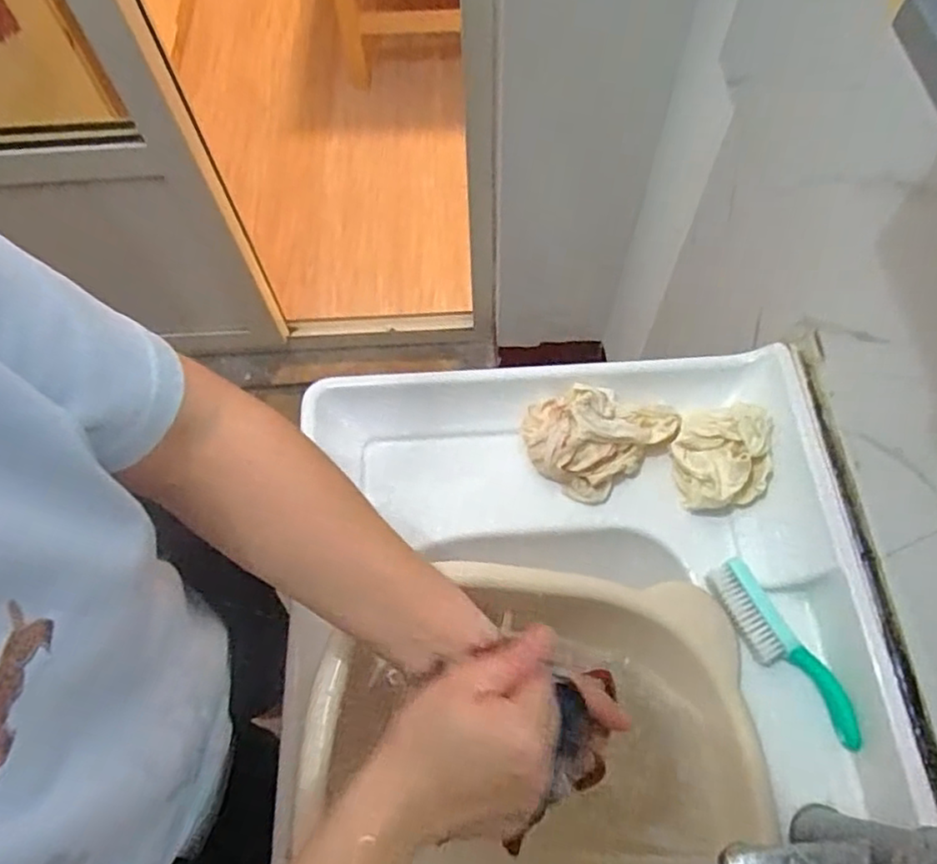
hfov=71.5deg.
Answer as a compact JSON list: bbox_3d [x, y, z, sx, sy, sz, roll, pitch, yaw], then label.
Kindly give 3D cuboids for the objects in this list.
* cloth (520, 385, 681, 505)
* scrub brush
[{"bbox_3d":[0.124,0.011,0.601,0.138,0.072,0.085,-2,63,1],"label":"cloth"},{"bbox_3d":[0.257,0.177,0.527,0.037,0.024,0.158,-32,67,-14],"label":"scrub brush"}]

